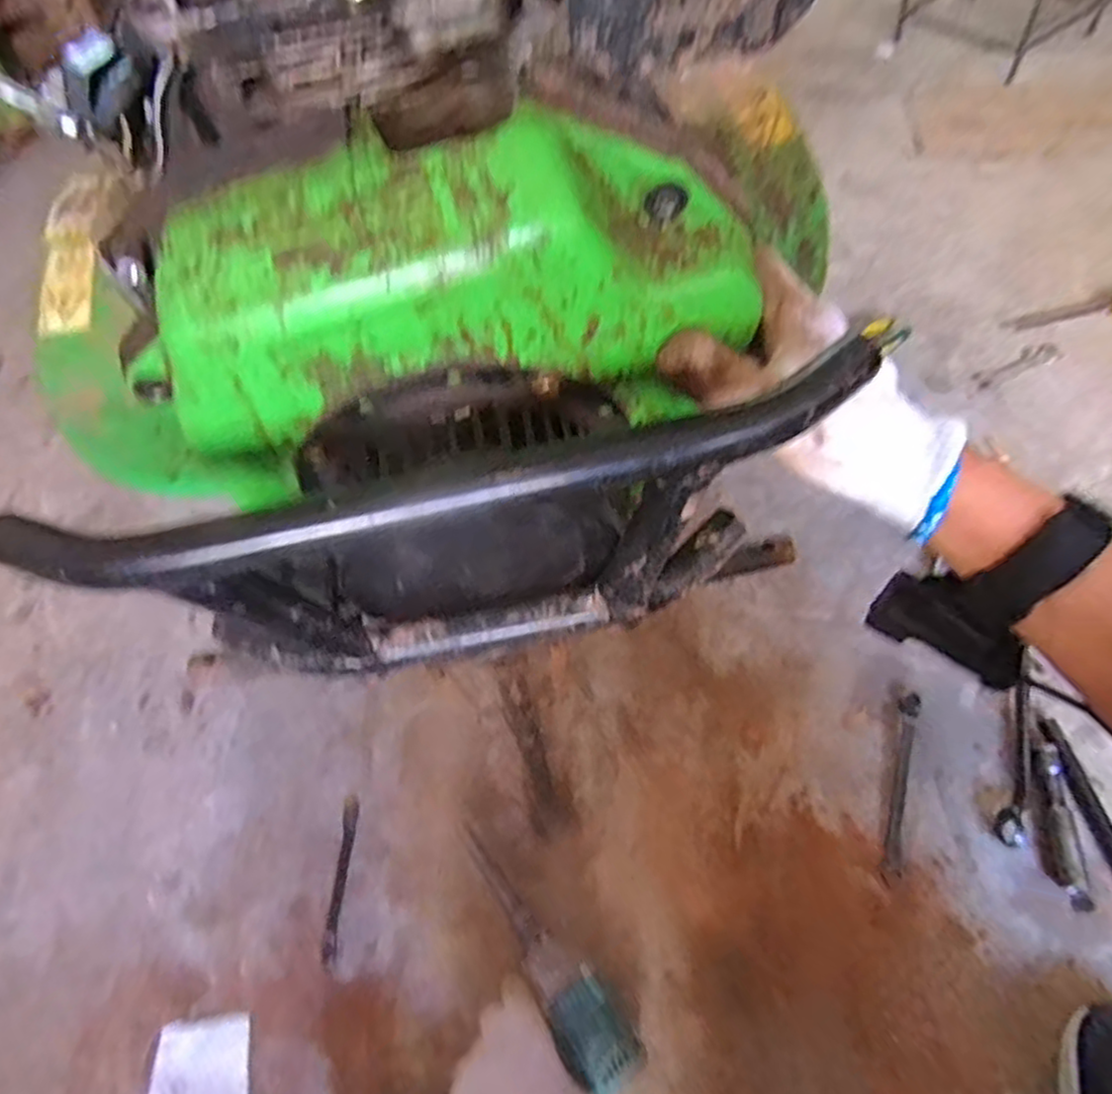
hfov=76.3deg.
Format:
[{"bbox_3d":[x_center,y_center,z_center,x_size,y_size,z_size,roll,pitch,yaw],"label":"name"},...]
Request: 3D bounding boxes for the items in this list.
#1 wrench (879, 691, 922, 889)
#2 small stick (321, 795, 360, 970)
[{"bbox_3d":[0.354,0.243,0.727,0.020,0.010,0.198,15,61,14],"label":"wrench"},{"bbox_3d":[-0.213,0.325,0.700,0.016,0.011,0.154,-3,58,4],"label":"small stick"}]

